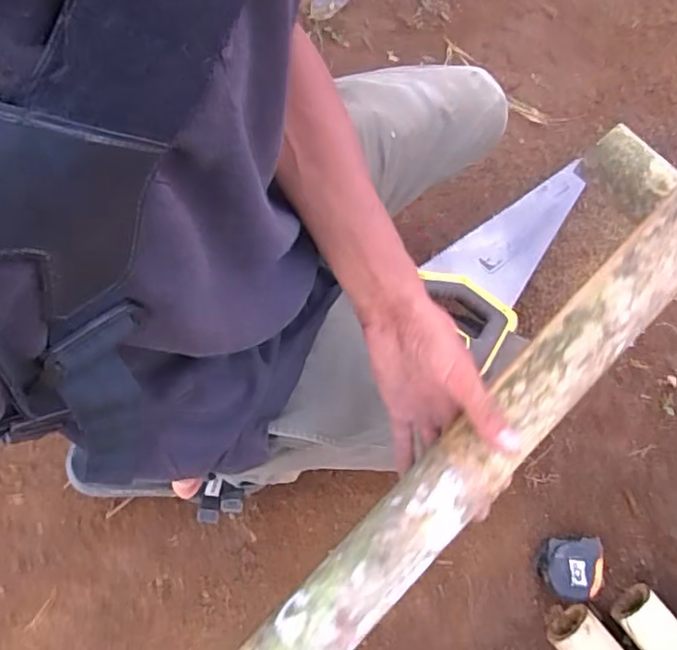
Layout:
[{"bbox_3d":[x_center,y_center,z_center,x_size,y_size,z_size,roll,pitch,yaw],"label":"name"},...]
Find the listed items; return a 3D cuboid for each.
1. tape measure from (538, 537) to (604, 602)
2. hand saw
[{"bbox_3d":[0.279,0.288,0.722,0.072,0.038,0.070,4,70,-5],"label":"tape measure"},{"bbox_3d":[0.227,-0.111,0.790,0.118,0.035,0.450,38,47,8],"label":"hand saw"}]

